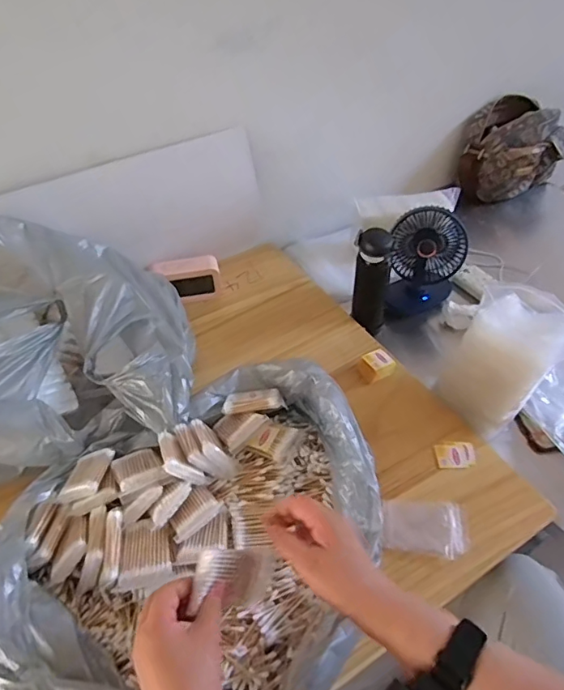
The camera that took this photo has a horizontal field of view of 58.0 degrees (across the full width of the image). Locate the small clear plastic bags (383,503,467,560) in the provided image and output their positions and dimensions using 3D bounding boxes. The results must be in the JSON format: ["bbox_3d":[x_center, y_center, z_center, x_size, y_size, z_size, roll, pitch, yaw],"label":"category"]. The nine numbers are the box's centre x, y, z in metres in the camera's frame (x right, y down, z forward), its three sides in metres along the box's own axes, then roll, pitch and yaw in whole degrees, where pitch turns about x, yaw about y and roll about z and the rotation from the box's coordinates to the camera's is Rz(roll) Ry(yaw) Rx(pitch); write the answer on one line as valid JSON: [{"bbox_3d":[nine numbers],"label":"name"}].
[{"bbox_3d":[0.189,0.241,0.678,0.103,0.010,0.073,3,46,7],"label":"small clear plastic bags"}]

